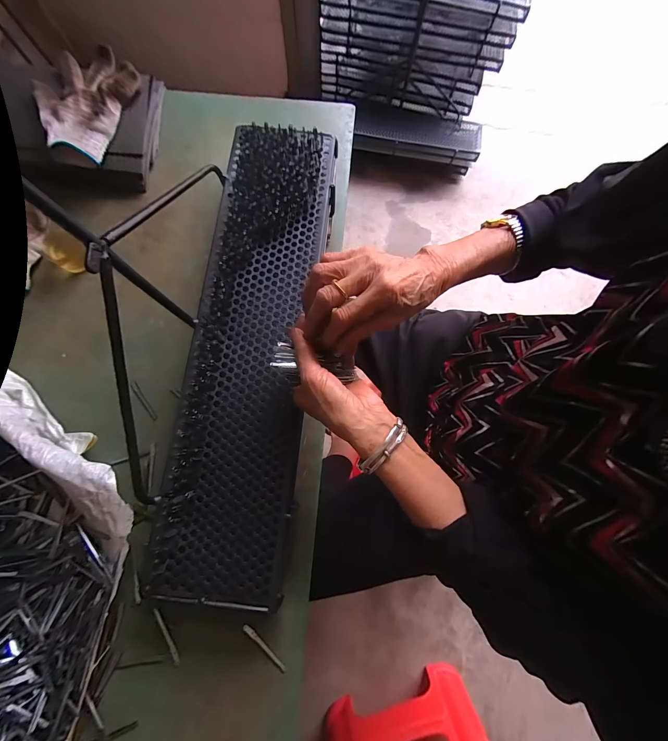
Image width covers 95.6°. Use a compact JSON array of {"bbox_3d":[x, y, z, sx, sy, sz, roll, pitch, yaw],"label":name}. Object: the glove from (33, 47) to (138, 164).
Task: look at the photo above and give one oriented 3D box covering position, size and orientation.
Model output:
[{"bbox_3d":[-0.380,-0.409,0.458,0.115,0.031,0.168,21,78,4],"label":"glove"}]

